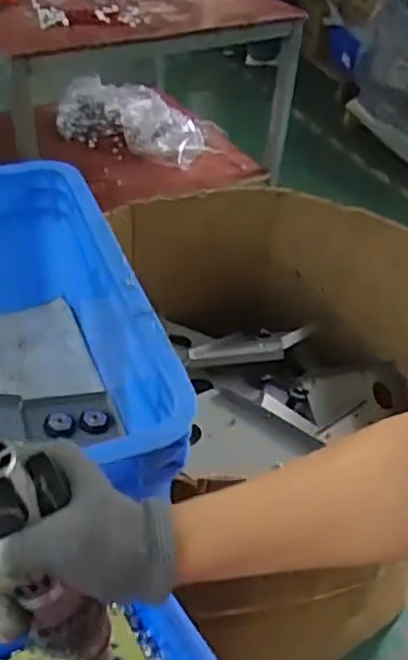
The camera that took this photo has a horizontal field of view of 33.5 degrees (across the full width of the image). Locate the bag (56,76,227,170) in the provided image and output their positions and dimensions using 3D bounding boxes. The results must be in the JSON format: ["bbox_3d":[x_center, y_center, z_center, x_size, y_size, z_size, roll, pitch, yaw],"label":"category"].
[{"bbox_3d":[-0.166,-0.554,1.797,0.418,0.143,0.126,12,38,-15],"label":"bag"}]

